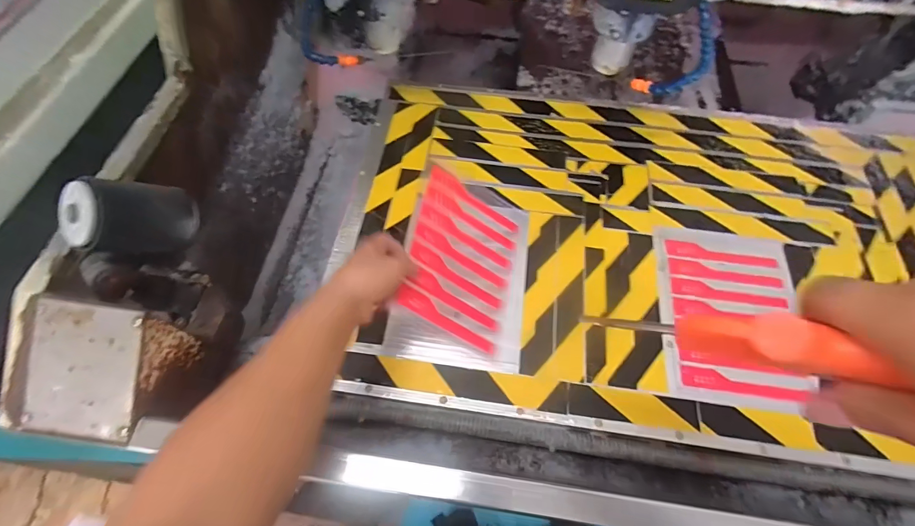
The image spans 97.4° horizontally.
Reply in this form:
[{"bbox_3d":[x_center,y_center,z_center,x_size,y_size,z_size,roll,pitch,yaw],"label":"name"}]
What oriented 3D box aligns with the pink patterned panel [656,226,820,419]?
[{"bbox_3d":[0.388,0.067,0.574,0.189,0.009,0.260,8,62,4],"label":"pink patterned panel"}]

